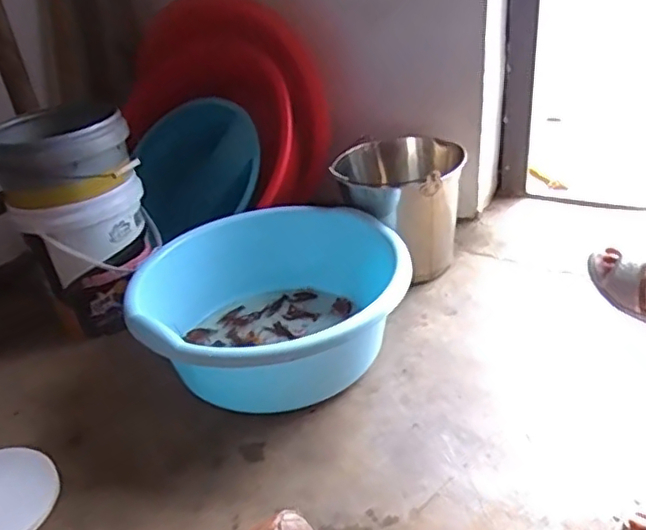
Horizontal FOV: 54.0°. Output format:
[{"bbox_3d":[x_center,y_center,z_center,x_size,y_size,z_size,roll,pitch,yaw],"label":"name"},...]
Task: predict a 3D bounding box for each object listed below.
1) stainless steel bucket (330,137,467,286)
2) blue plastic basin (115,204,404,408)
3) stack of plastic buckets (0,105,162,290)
[{"bbox_3d":[0.191,-0.137,1.573,0.289,0.284,0.262,1,31,10],"label":"stainless steel bucket"},{"bbox_3d":[-0.097,0.097,1.330,0.538,0.210,0.538,-5,32,3],"label":"blue plastic basin"},{"bbox_3d":[-0.549,-0.169,1.399,0.265,0.317,0.296,-18,33,-21],"label":"stack of plastic buckets"}]

